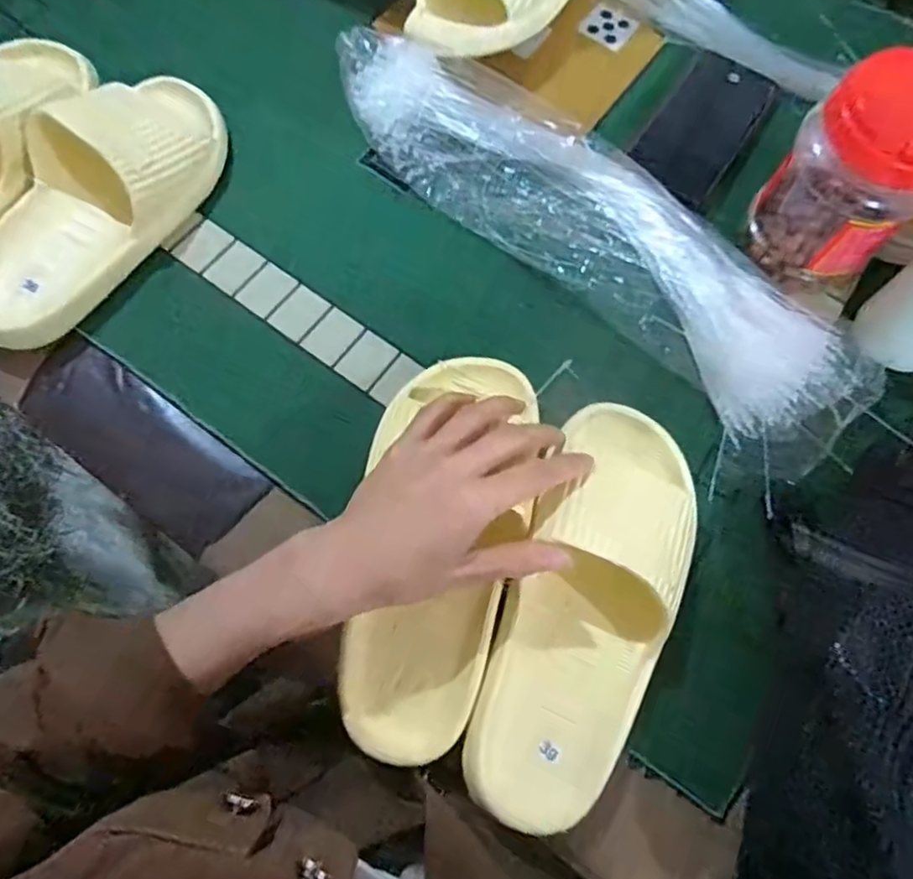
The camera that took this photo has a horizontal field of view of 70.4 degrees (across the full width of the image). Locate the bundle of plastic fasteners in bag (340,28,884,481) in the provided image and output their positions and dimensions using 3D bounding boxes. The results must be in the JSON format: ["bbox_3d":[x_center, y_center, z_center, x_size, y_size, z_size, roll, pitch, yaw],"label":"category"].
[{"bbox_3d":[0.102,-0.149,0.457,0.423,0.055,0.115,43,74,13],"label":"bundle of plastic fasteners in bag"}]

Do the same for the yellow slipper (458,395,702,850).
[{"bbox_3d":[0.079,0.094,0.366,0.092,0.055,0.242,21,76,7],"label":"yellow slipper"}]

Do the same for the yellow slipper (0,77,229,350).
[{"bbox_3d":[-0.250,-0.167,0.445,0.095,0.060,0.232,33,72,10],"label":"yellow slipper"}]

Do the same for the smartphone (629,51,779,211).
[{"bbox_3d":[0.200,-0.256,0.528,0.074,0.016,0.135,33,74,10],"label":"smartphone"}]

